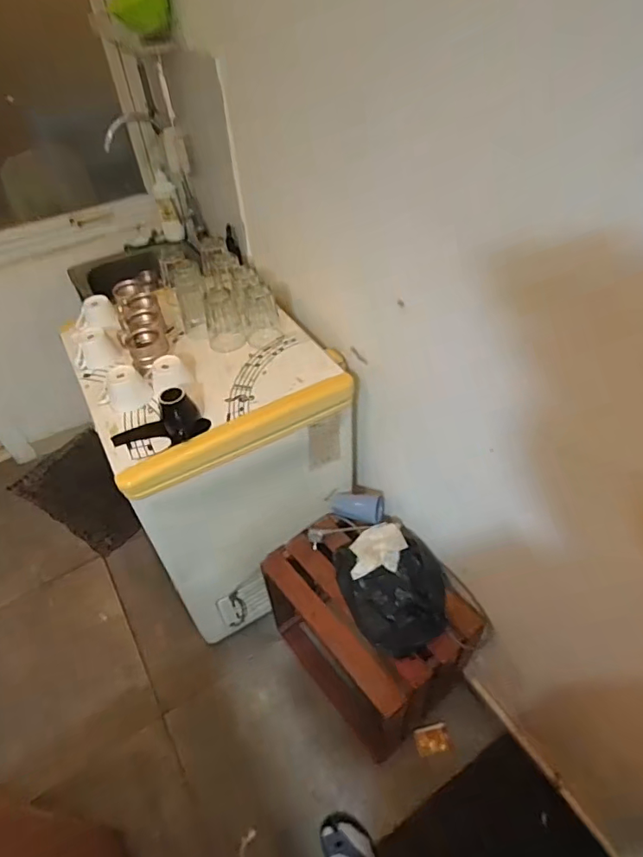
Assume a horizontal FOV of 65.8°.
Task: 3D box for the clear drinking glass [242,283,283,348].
[{"bbox_3d":[-0.141,-0.267,1.154,0.083,0.125,0.088,-14,47,-10],"label":"clear drinking glass"}]

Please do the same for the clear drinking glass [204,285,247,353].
[{"bbox_3d":[-0.233,-0.262,1.160,0.084,0.125,0.092,-16,47,-11],"label":"clear drinking glass"}]

